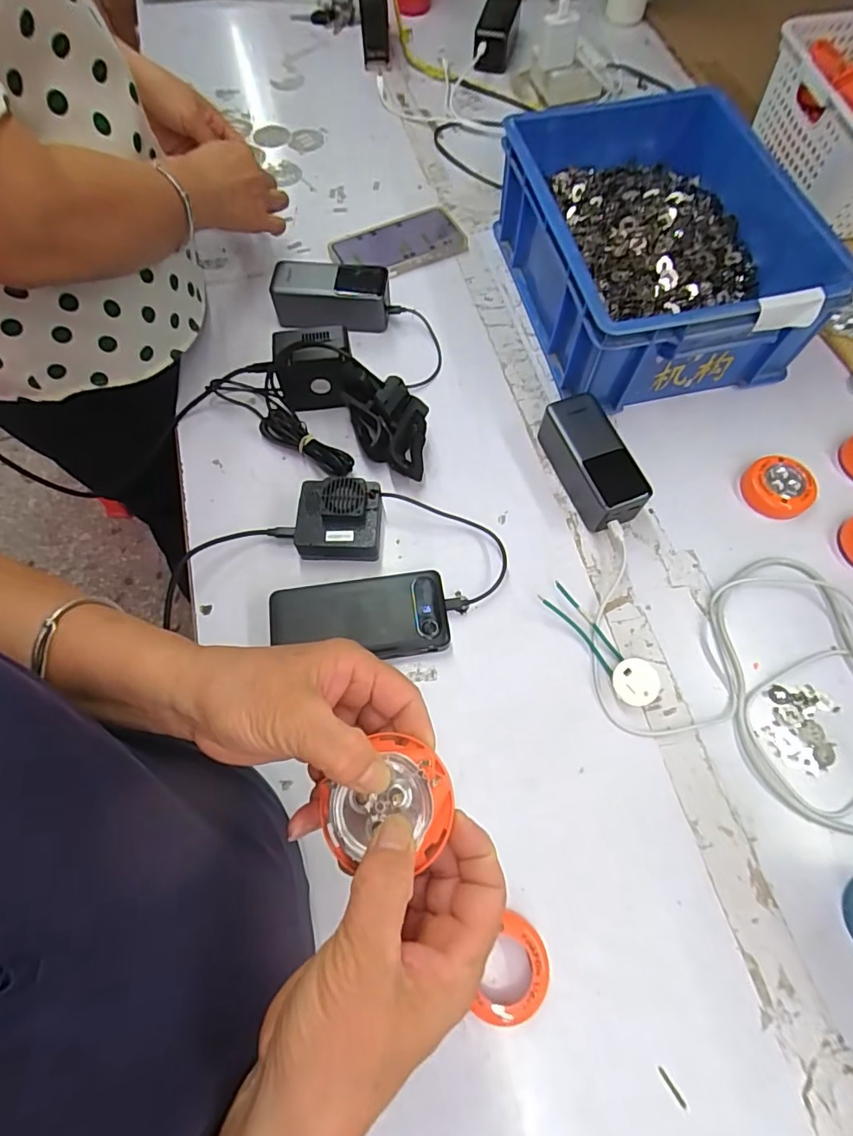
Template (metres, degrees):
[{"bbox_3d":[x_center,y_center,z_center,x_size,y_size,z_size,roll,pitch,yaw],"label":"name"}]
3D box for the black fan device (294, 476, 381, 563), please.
[{"bbox_3d":[-0.084,-0.046,0.501,0.077,0.046,0.070,0,67,0],"label":"black fan device"}]

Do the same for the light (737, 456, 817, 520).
[{"bbox_3d":[0.357,-0.080,0.530,0.061,0.021,0.060,0,67,0],"label":"light"}]

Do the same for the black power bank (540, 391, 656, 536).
[{"bbox_3d":[0.165,-0.106,0.525,0.052,0.052,0.130,-19,68,-8],"label":"black power bank"}]

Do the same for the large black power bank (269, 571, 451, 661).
[{"bbox_3d":[-0.059,0.049,0.473,0.152,0.027,0.074,-7,67,-3],"label":"large black power bank"}]

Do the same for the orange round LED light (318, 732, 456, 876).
[{"bbox_3d":[-0.020,0.111,0.251,0.063,0.023,0.056,-1,67,-1],"label":"orange round LED light"}]

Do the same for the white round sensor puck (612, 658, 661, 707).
[{"bbox_3d":[0.179,0.100,0.451,0.037,0.020,0.038,0,67,0],"label":"white round sensor puck"}]

